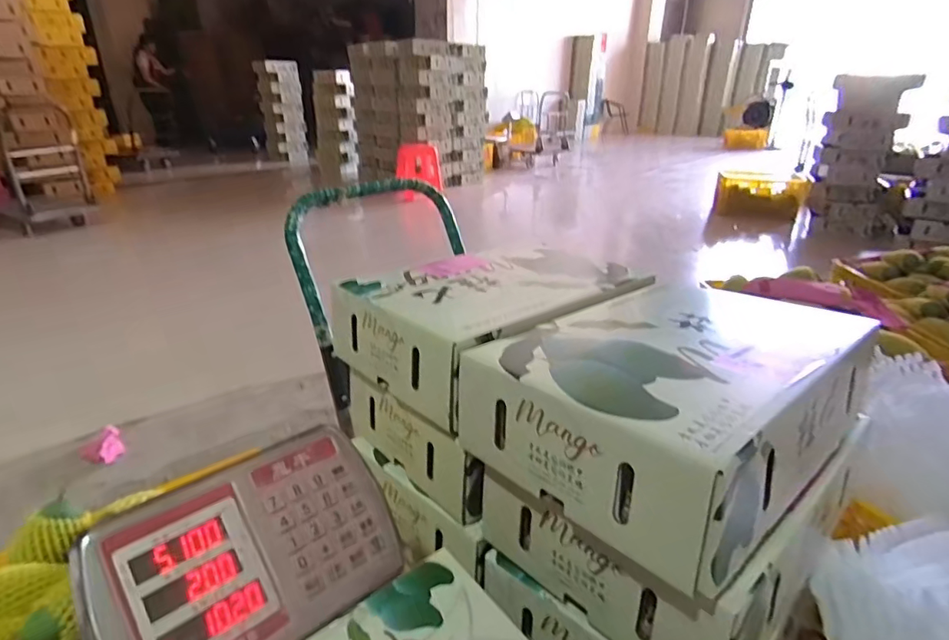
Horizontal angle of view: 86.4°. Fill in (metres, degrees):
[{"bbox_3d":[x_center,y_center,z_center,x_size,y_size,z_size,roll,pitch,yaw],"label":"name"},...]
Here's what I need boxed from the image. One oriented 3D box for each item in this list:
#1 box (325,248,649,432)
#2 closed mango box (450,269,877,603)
[{"bbox_3d":[0.031,-0.008,0.765,0.390,0.119,0.272,-18,31,-36],"label":"box"},{"bbox_3d":[0.250,0.063,0.586,0.449,0.119,0.290,-19,31,-36],"label":"closed mango box"}]

